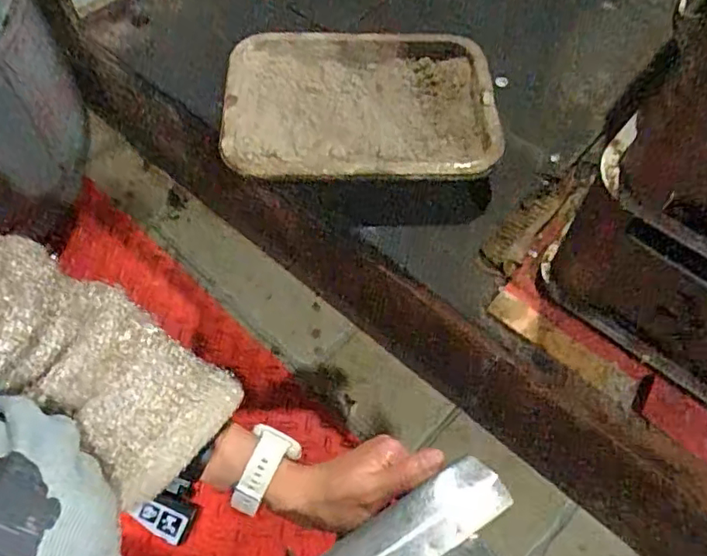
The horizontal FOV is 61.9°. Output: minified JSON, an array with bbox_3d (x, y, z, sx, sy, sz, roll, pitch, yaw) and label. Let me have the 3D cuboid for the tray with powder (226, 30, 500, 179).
[{"bbox_3d":[0.006,-0.165,0.581,0.262,0.034,0.193,3,60,1],"label":"tray with powder"}]

